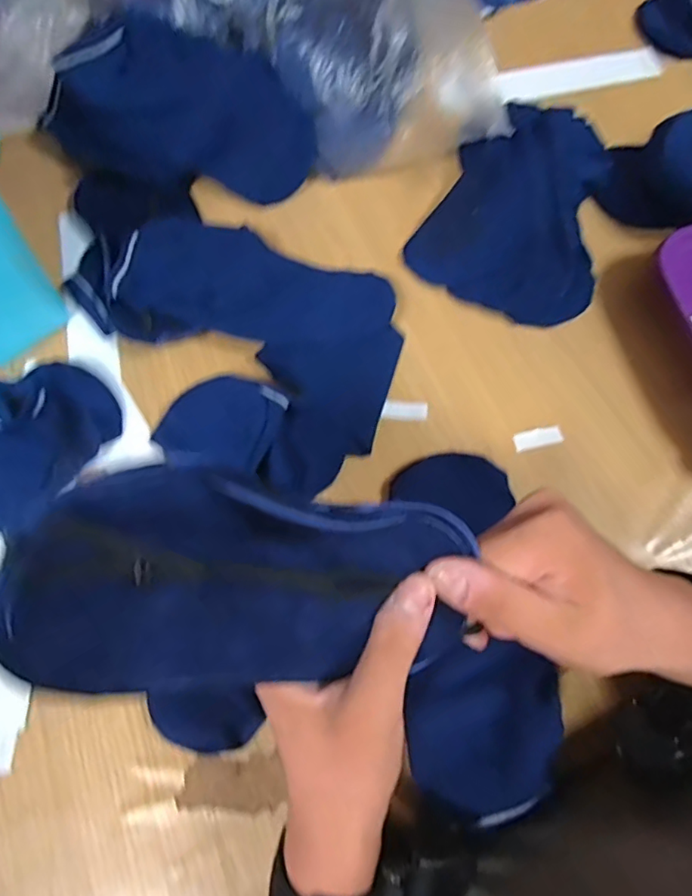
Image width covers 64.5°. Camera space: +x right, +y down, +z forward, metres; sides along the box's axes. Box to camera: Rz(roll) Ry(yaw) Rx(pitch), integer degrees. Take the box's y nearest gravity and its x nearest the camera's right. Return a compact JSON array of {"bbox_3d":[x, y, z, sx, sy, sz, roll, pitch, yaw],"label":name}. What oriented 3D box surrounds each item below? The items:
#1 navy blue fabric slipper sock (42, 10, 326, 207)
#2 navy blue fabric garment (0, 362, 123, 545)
[{"bbox_3d":[-0.133,-0.256,0.425,0.209,0.076,0.089,15,71,3],"label":"navy blue fabric slipper sock"},{"bbox_3d":[-0.211,-0.008,0.359,0.094,0.031,0.118,23,71,6],"label":"navy blue fabric garment"}]

